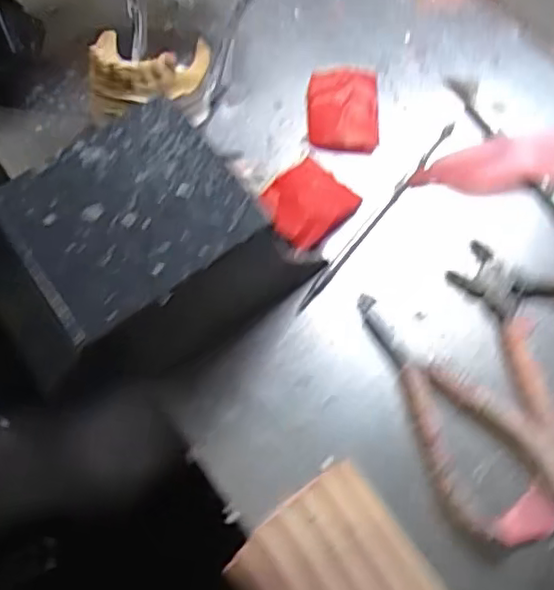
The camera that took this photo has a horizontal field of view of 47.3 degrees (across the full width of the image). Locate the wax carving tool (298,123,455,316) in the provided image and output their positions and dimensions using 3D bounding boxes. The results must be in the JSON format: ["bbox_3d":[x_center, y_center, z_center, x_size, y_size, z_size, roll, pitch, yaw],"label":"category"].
[{"bbox_3d":[0.056,-0.045,0.349,0.004,0.010,0.145,37,70,13],"label":"wax carving tool"}]

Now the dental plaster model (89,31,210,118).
[{"bbox_3d":[-0.063,-0.113,0.313,0.060,0.024,0.037,-10,67,-4],"label":"dental plaster model"}]

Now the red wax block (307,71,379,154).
[{"bbox_3d":[0.039,-0.109,0.374,0.041,0.011,0.054,0,66,-2],"label":"red wax block"}]

